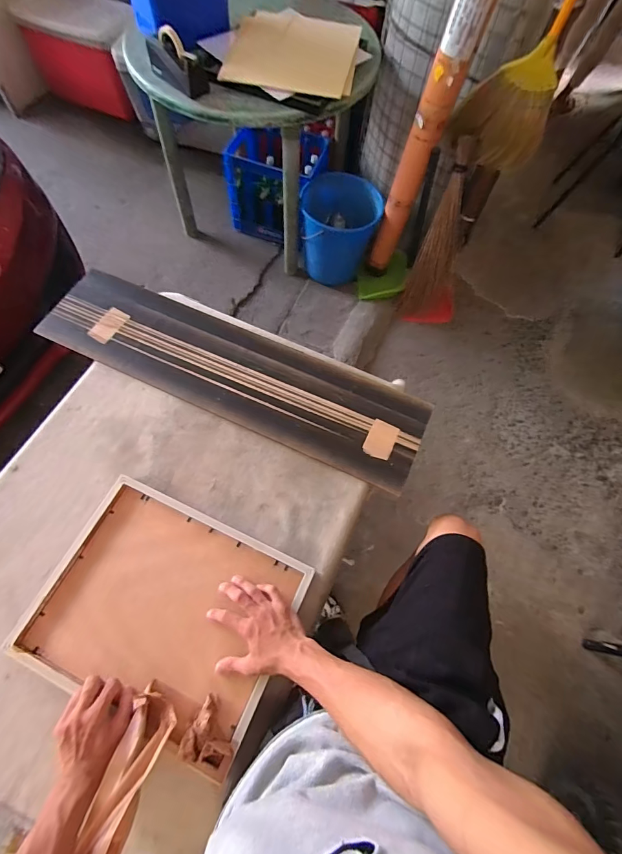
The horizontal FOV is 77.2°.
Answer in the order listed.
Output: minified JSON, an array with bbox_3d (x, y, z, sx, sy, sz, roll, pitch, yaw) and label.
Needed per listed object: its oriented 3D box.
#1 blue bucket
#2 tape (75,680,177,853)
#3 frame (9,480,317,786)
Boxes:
[{"bbox_3d":[0.129,-0.893,1.778,0.330,0.366,0.305,8,66,0],"label":"blue bucket"},{"bbox_3d":[-0.222,0.434,0.476,0.057,0.034,0.197,10,43,2],"label":"tape"},{"bbox_3d":[-0.221,0.277,0.599,0.365,0.032,0.290,24,67,8],"label":"frame"}]

